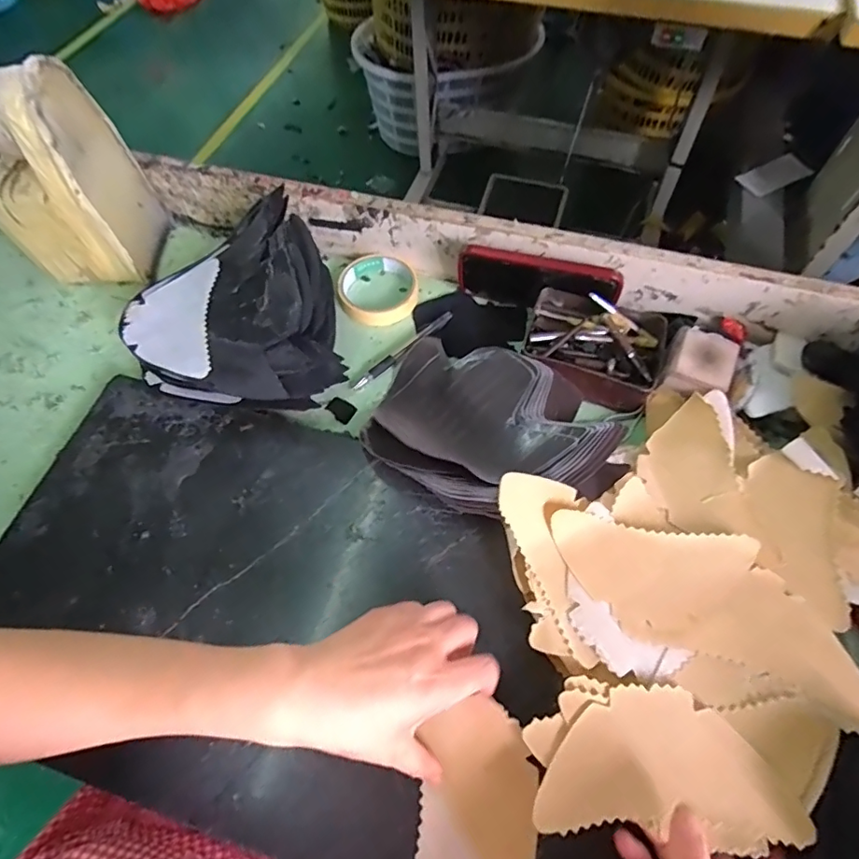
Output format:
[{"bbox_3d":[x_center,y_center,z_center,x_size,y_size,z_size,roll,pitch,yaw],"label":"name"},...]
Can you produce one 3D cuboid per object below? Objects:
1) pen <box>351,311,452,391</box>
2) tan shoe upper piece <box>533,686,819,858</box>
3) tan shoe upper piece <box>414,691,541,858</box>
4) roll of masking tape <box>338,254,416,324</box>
[{"bbox_3d":[-0.026,-0.083,0.536,0.132,0.009,0.011,-39,66,-18],"label":"pen"},{"bbox_3d":[0.140,0.202,0.314,0.142,0.016,0.077,3,60,4],"label":"tan shoe upper piece"},{"bbox_3d":[0.028,0.254,0.324,0.075,0.024,0.143,6,61,5],"label":"tan shoe upper piece"},{"bbox_3d":[-0.056,-0.156,0.572,0.086,0.019,0.086,1,60,2],"label":"roll of masking tape"}]

